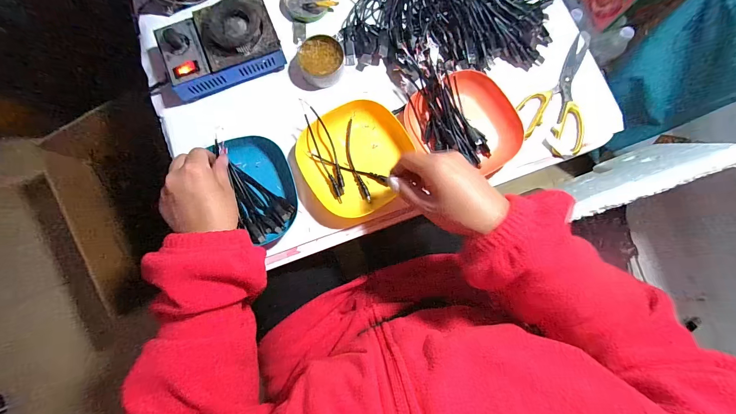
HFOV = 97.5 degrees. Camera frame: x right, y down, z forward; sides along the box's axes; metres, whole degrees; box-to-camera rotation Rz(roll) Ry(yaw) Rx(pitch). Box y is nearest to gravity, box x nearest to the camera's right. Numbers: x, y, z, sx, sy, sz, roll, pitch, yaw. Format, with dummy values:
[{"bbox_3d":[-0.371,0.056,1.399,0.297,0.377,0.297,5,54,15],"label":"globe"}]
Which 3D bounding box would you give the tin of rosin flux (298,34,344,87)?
[{"bbox_3d":[-0.063,-0.205,0.447,0.058,0.026,0.063,0,82,-1],"label":"tin of rosin flux"}]

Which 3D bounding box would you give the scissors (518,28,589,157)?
[{"bbox_3d":[0.257,-0.161,0.447,0.086,0.012,0.185,9,82,0],"label":"scissors"}]

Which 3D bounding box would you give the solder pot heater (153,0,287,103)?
[{"bbox_3d":[-0.194,-0.213,0.429,0.147,0.062,0.091,-24,83,-4],"label":"solder pot heater"}]

